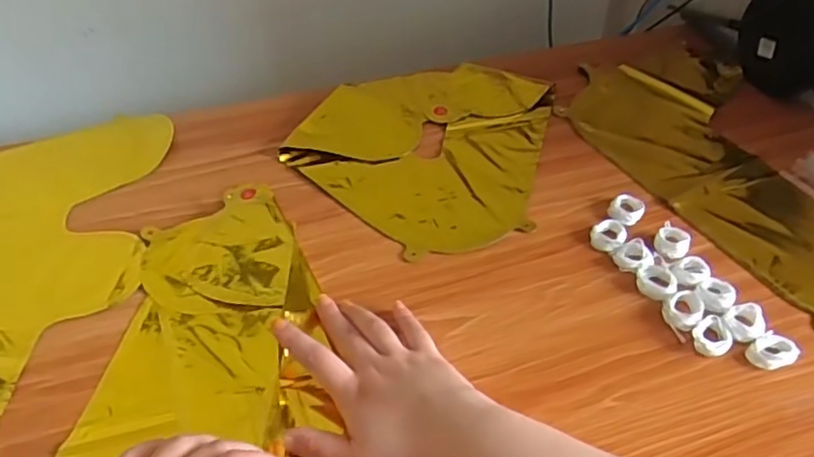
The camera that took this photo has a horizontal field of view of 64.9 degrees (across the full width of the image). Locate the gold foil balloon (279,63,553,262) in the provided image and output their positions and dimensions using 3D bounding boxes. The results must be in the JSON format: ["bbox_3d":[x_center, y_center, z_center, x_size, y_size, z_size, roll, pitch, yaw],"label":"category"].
[{"bbox_3d":[0.039,-0.091,0.650,0.264,0.013,0.250,-34,55,-29],"label":"gold foil balloon"}]

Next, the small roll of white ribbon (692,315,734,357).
[{"bbox_3d":[0.227,0.080,0.476,0.027,0.010,0.033,28,52,24],"label":"small roll of white ribbon"}]

